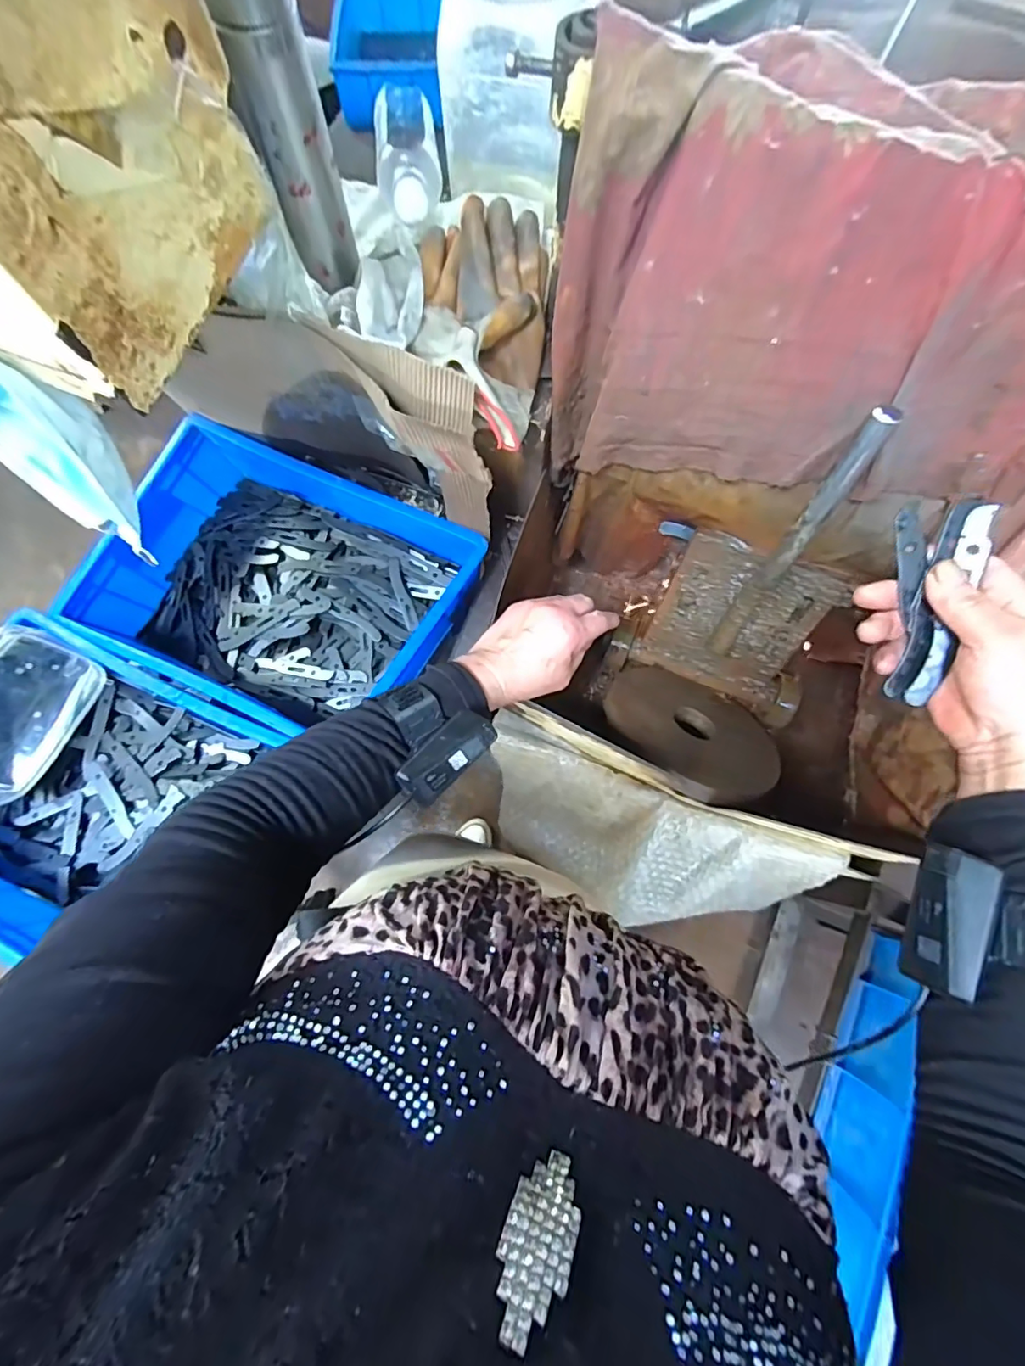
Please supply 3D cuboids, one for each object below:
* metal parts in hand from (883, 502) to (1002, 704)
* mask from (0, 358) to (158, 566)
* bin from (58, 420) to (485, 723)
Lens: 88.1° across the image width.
[{"bbox_3d":[0.258,-0.049,0.330,0.043,0.018,0.123,6,101,1],"label":"metal parts in hand"},{"bbox_3d":[-0.343,-0.176,0.399,0.105,0.156,0.071,33,78,8],"label":"mask"},{"bbox_3d":[-0.278,-0.117,0.662,0.419,0.120,0.283,24,77,5],"label":"bin"}]

